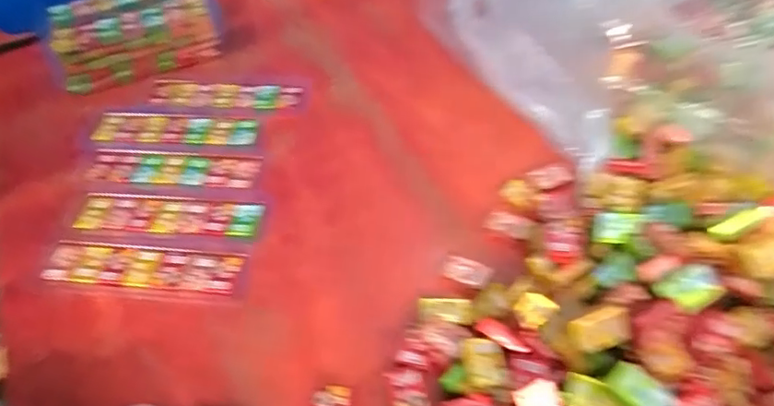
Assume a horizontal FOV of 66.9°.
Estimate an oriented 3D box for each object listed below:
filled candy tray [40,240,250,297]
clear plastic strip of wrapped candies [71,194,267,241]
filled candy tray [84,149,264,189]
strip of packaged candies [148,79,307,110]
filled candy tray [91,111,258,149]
[{"bbox_3d":[-0.150,0.040,0.362,0.122,0.012,0.029,1,51,7],"label":"filled candy tray"},{"bbox_3d":[-0.144,0.009,0.388,0.122,0.010,0.031,0,51,7],"label":"clear plastic strip of wrapped candies"},{"bbox_3d":[-0.151,-0.025,0.414,0.123,0.006,0.033,0,51,7],"label":"filled candy tray"},{"bbox_3d":[-0.128,-0.084,0.466,0.125,0.010,0.030,3,52,9],"label":"strip of packaged candies"},{"bbox_3d":[-0.160,-0.057,0.442,0.128,0.007,0.037,0,51,6],"label":"filled candy tray"}]

